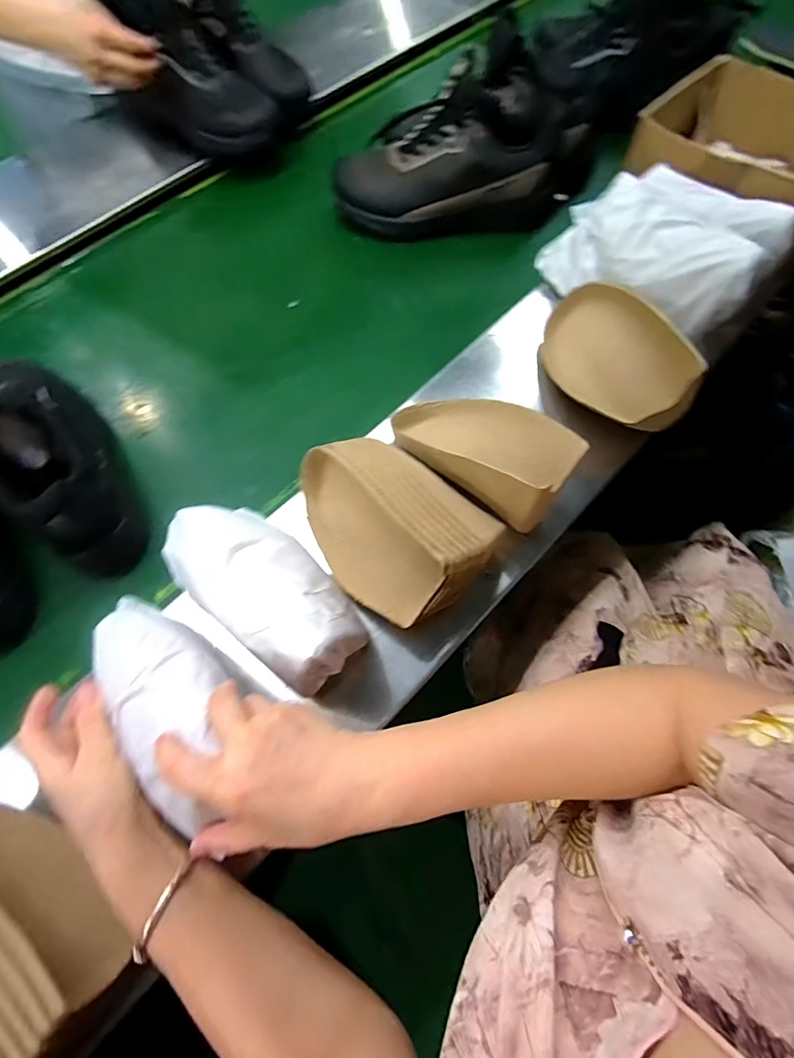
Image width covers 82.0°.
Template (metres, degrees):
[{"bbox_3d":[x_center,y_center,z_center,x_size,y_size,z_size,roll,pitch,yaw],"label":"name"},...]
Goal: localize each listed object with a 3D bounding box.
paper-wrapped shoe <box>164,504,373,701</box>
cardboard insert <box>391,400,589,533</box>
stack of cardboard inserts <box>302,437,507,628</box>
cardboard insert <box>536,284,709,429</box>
[{"bbox_3d":[-0.114,0.045,0.396,0.198,0.078,0.097,35,72,13],"label":"paper-wrapped shoe"},{"bbox_3d":[0.085,-0.093,0.473,0.190,0.084,0.115,34,72,13],"label":"cardboard insert"},{"bbox_3d":[-0.006,-0.011,0.416,0.181,0.080,0.140,39,73,15],"label":"stack of cardboard inserts"},{"bbox_3d":[0.228,-0.192,0.496,0.086,0.082,0.188,-27,70,-10],"label":"cardboard insert"}]

